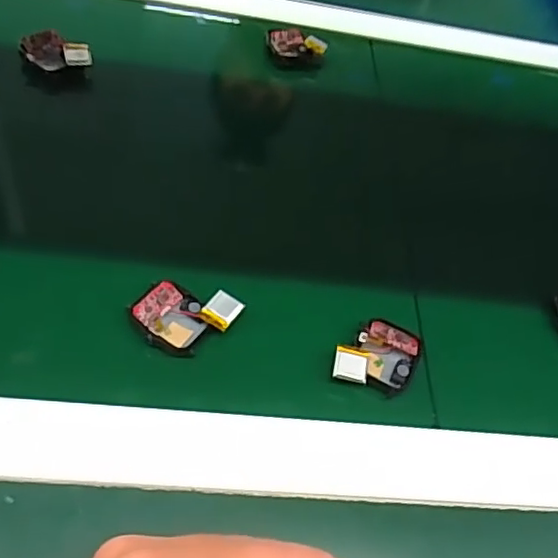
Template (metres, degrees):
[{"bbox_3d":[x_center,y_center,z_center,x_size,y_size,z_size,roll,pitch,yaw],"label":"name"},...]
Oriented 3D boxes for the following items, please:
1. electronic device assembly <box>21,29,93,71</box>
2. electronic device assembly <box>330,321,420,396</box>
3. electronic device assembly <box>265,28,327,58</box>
[{"bbox_3d":[-0.175,-0.180,0.467,0.047,0.015,0.037,-15,48,-22],"label":"electronic device assembly"},{"bbox_3d":[0.058,0.048,0.355,0.049,0.020,0.044,10,44,2],"label":"electronic device assembly"},{"bbox_3d":[0.015,-0.211,0.540,0.053,0.020,0.031,0,44,-8],"label":"electronic device assembly"}]

